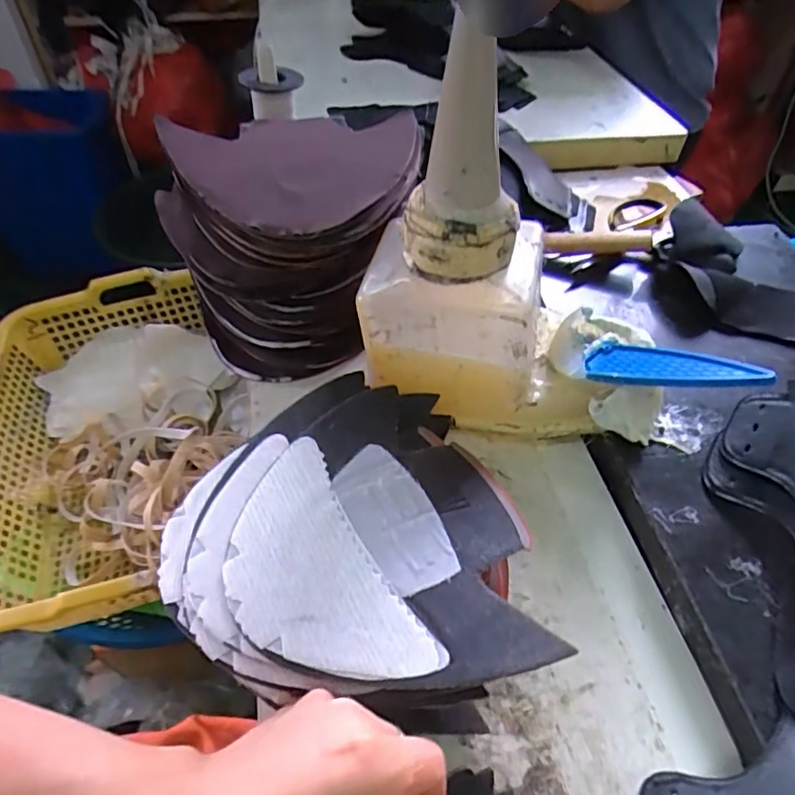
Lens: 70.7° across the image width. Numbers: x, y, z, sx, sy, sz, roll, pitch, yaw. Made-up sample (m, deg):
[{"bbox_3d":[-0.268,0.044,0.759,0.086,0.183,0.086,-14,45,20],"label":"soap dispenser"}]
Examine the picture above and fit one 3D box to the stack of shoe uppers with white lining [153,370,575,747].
[{"bbox_3d":[-0.018,0.087,0.324,0.197,0.029,0.200,-28,57,-25],"label":"stack of shoe uppers with white lining"}]

